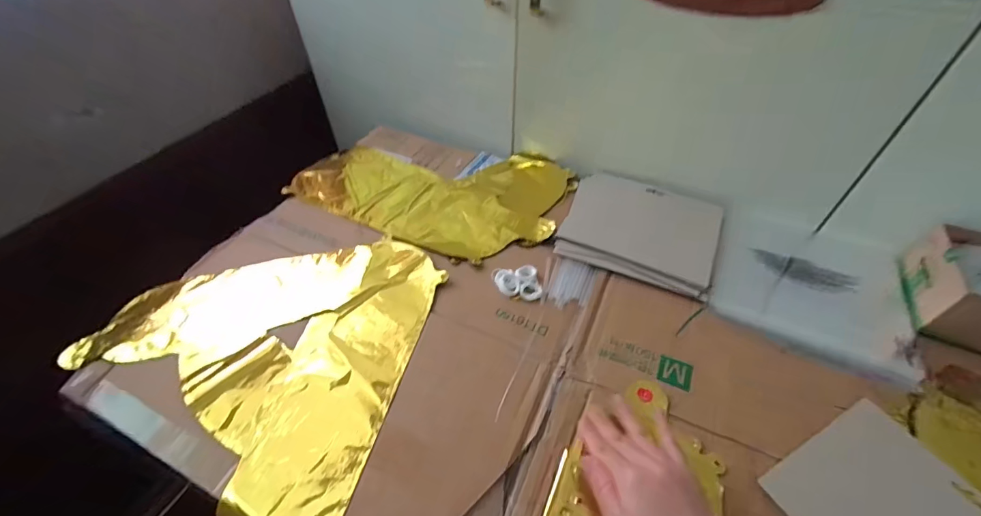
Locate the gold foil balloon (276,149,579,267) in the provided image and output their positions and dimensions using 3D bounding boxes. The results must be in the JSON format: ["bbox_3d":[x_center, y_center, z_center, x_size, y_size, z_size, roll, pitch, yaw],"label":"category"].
[{"bbox_3d":[-0.087,-0.117,0.658,0.393,0.021,0.255,21,52,18],"label":"gold foil balloon"}]

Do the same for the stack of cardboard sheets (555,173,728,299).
[{"bbox_3d":[0.205,-0.042,0.573,0.193,0.016,0.170,20,52,17],"label":"stack of cardboard sheets"}]

